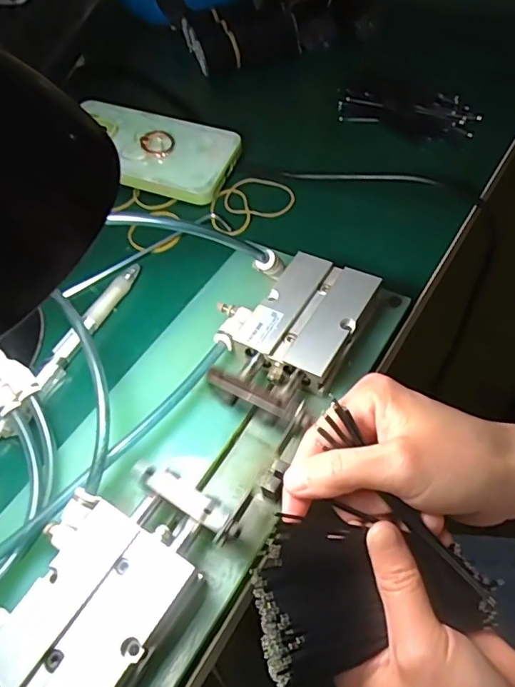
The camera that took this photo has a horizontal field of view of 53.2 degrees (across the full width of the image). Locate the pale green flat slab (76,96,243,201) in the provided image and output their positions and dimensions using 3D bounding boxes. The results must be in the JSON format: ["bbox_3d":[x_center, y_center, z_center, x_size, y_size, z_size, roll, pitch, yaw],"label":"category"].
[{"bbox_3d":[-0.089,-0.159,0.421,0.143,0.018,0.074,19,59,19],"label":"pale green flat slab"}]

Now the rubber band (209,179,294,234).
[{"bbox_3d":[-0.008,-0.106,0.389,0.064,0.008,0.050,-30,57,-14],"label":"rubber band"}]

